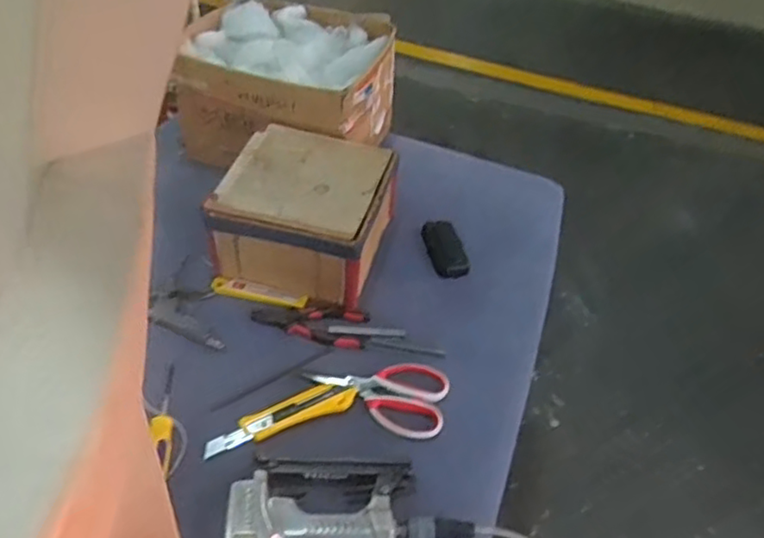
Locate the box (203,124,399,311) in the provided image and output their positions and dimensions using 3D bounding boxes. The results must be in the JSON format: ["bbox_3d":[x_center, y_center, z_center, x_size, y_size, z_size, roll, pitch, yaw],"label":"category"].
[{"bbox_3d":[-0.109,-0.092,0.952,0.217,0.120,0.226,14,44,9],"label":"box"}]

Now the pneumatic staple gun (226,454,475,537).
[{"bbox_3d":[-0.033,0.239,0.694,0.244,0.036,0.112,-3,44,-9],"label":"pneumatic staple gun"}]

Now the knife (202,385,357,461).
[{"bbox_3d":[-0.118,0.171,0.777,0.184,0.012,0.044,-17,48,-23],"label":"knife"}]

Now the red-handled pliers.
[{"bbox_3d":[-0.098,0.066,0.880,0.152,0.019,0.056,13,44,7],"label":"red-handled pliers"}]

